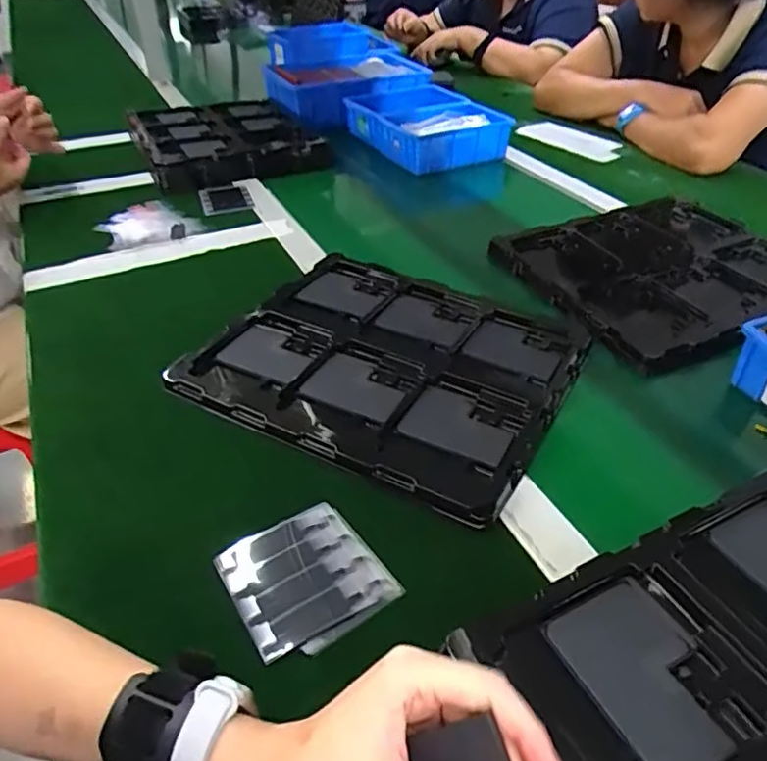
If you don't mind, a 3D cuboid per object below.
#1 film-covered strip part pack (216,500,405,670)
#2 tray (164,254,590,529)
[{"bbox_3d":[-0.051,0.129,0.400,0.093,0.007,0.092,-23,45,-26],"label":"film-covered strip part pack"},{"bbox_3d":[0.006,-0.022,0.577,0.316,0.014,0.274,21,43,23],"label":"tray"}]

